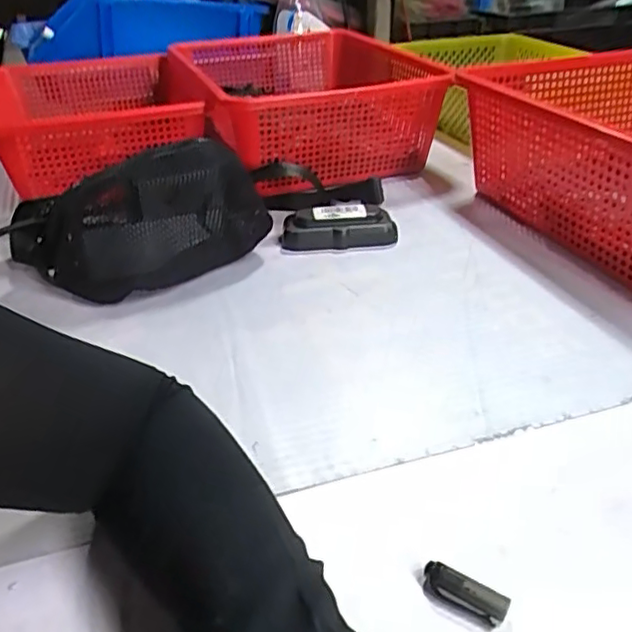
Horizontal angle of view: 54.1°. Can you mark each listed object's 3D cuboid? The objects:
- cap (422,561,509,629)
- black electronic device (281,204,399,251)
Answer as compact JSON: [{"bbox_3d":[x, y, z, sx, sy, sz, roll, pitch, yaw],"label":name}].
[{"bbox_3d":[0.068,0.128,0.286,0.039,0.008,0.015,17,37,26],"label":"cap"},{"bbox_3d":[0.022,-0.082,0.582,0.105,0.032,0.045,-7,33,-10],"label":"black electronic device"}]

